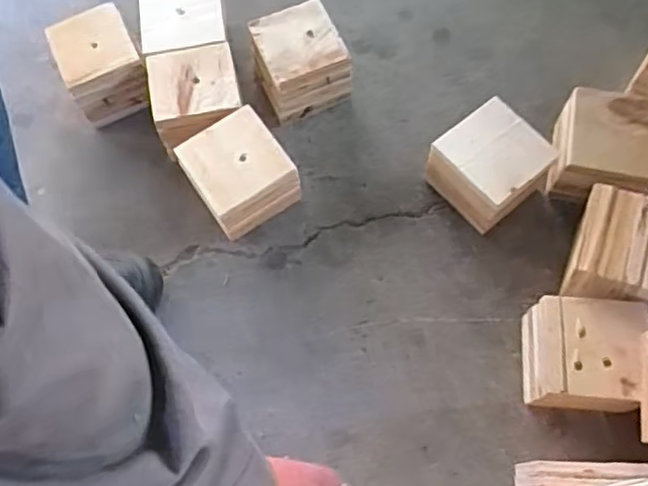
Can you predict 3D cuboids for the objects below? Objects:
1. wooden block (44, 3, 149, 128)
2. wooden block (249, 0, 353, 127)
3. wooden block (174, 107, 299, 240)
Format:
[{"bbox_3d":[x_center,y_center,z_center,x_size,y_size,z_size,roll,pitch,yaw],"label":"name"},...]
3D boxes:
[{"bbox_3d":[-0.260,-0.206,0.741,0.085,0.083,0.098,-25,69,-8],"label":"wooden block"},{"bbox_3d":[-0.030,-0.210,0.740,0.094,0.085,0.104,-23,69,-7],"label":"wooden block"},{"bbox_3d":[-0.091,-0.070,0.674,0.095,0.083,0.099,-35,71,-12],"label":"wooden block"}]

